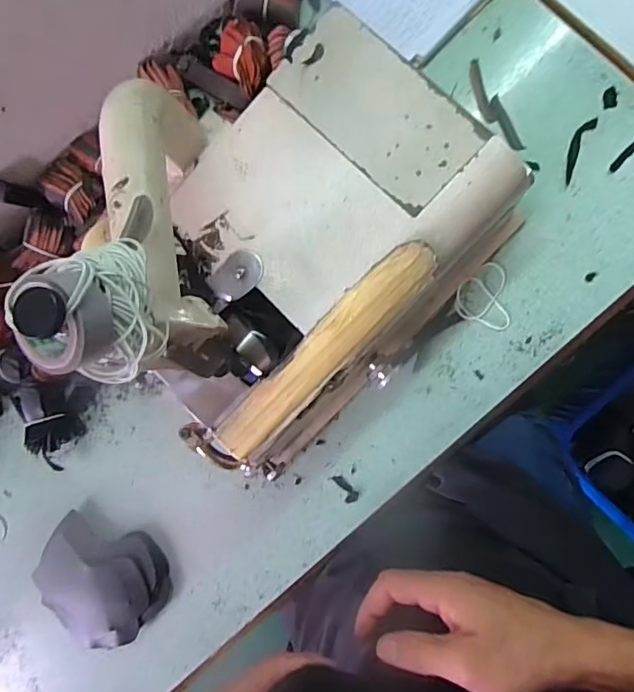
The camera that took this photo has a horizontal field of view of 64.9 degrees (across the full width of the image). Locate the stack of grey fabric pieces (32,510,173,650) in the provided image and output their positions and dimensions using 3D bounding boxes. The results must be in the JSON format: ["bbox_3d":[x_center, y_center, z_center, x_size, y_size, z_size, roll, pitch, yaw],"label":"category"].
[{"bbox_3d":[-0.254,0.279,0.584,0.160,0.023,0.131,10,92,9],"label":"stack of grey fabric pieces"}]

